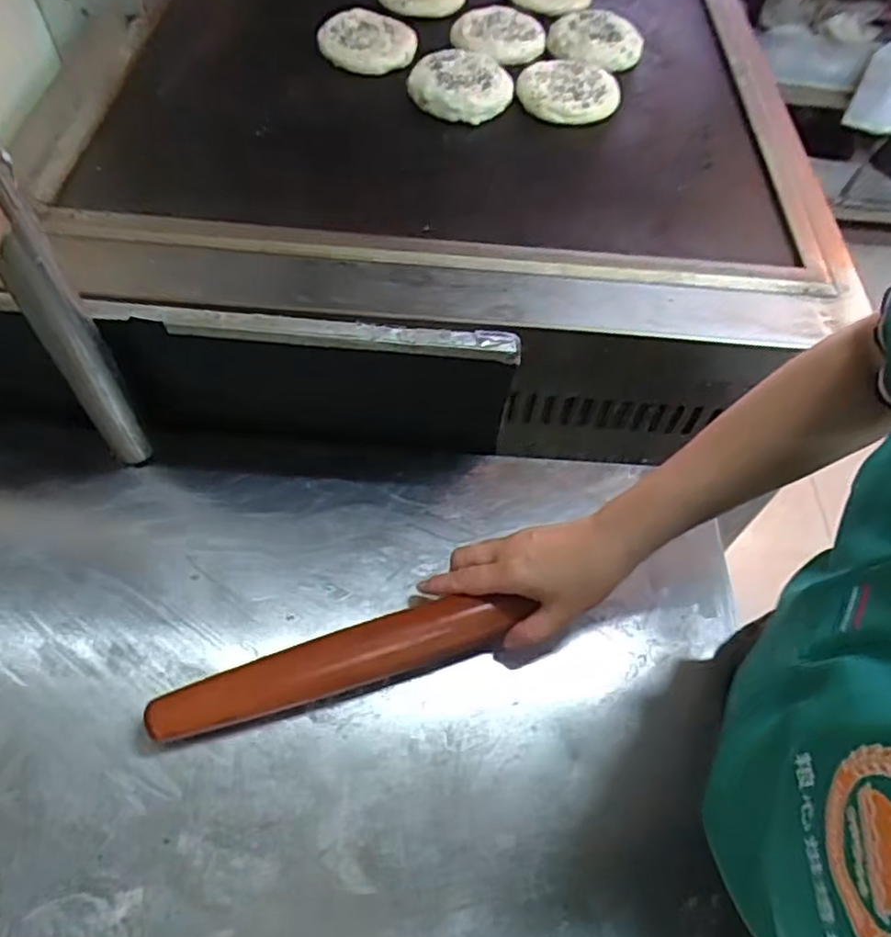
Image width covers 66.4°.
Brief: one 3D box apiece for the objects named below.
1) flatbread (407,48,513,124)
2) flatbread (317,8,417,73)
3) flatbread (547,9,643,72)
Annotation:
[{"bbox_3d":[0.018,-0.459,0.805,0.118,0.018,0.121,5,58,0],"label":"flatbread"},{"bbox_3d":[-0.091,-0.542,0.858,0.119,0.025,0.119,1,59,-2],"label":"flatbread"},{"bbox_3d":[0.191,-0.549,0.861,0.118,0.004,0.133,15,59,6],"label":"flatbread"}]

